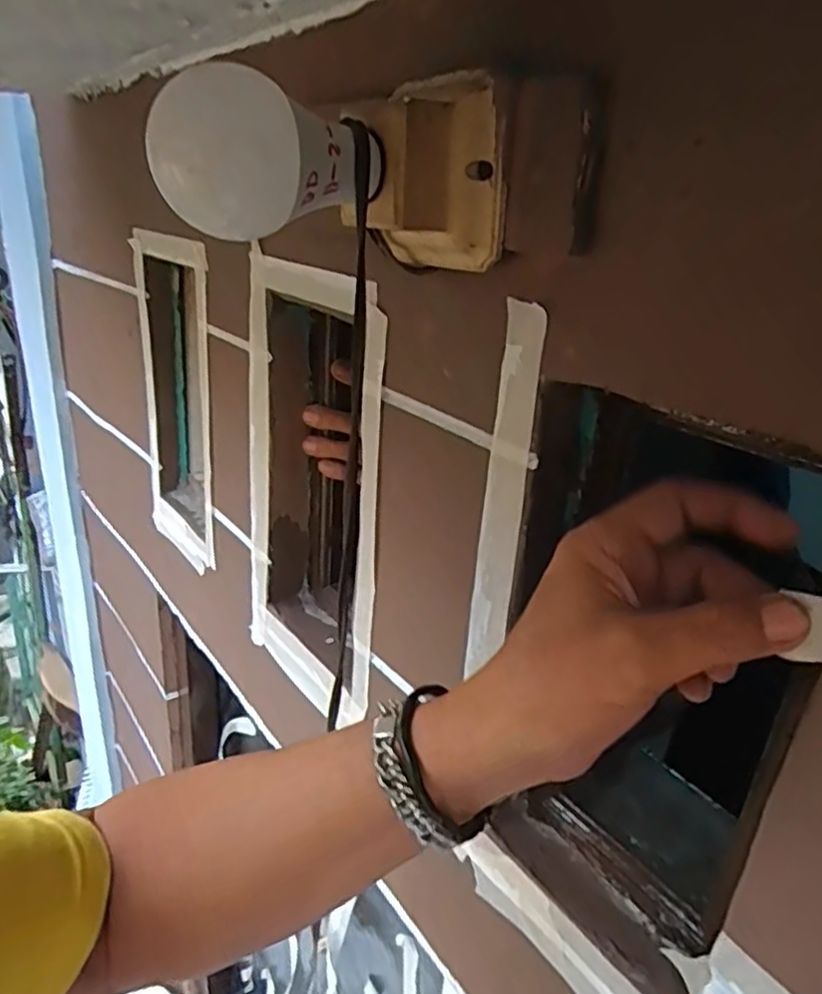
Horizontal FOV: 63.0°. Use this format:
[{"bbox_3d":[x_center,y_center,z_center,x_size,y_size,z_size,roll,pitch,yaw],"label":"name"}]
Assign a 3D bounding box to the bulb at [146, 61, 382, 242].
[{"bbox_3d":[-0.059,-0.136,0.276,0.053,0.052,0.092,18,26,29],"label":"bulb"}]

